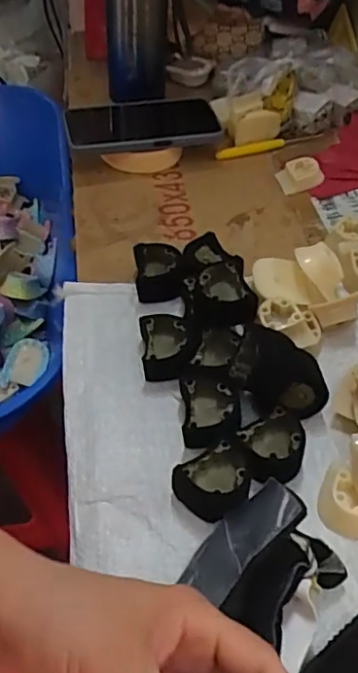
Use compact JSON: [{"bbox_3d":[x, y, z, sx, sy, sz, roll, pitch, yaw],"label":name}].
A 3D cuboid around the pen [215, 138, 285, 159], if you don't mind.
[{"bbox_3d":[0.079,-0.208,0.634,0.079,0.011,0.008,-13,52,-8],"label":"pen"}]

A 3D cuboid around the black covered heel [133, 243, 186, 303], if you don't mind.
[{"bbox_3d":[-0.016,-0.055,0.493,0.042,0.029,0.045,-4,51,-1],"label":"black covered heel"}]

